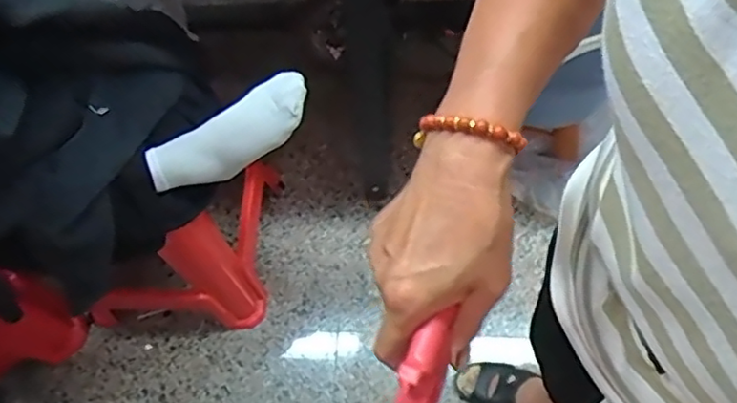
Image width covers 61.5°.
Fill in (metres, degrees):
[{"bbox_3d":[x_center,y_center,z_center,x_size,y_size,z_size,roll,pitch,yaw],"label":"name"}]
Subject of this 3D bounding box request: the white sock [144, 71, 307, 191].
[{"bbox_3d":[-0.186,-0.093,0.870,0.250,0.082,0.071,-30,67,5],"label":"white sock"}]

